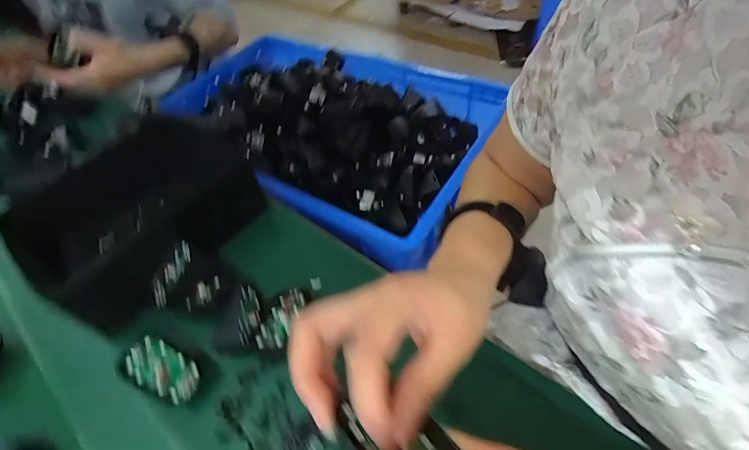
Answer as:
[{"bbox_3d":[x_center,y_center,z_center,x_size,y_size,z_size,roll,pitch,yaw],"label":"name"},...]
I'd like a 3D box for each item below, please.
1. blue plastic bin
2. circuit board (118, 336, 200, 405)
[{"bbox_3d":[-0.085,-0.213,0.719,0.654,0.130,0.403,30,63,29],"label":"blue plastic bin"},{"bbox_3d":[-0.196,0.133,0.334,0.069,0.010,0.041,31,55,1],"label":"circuit board"}]

